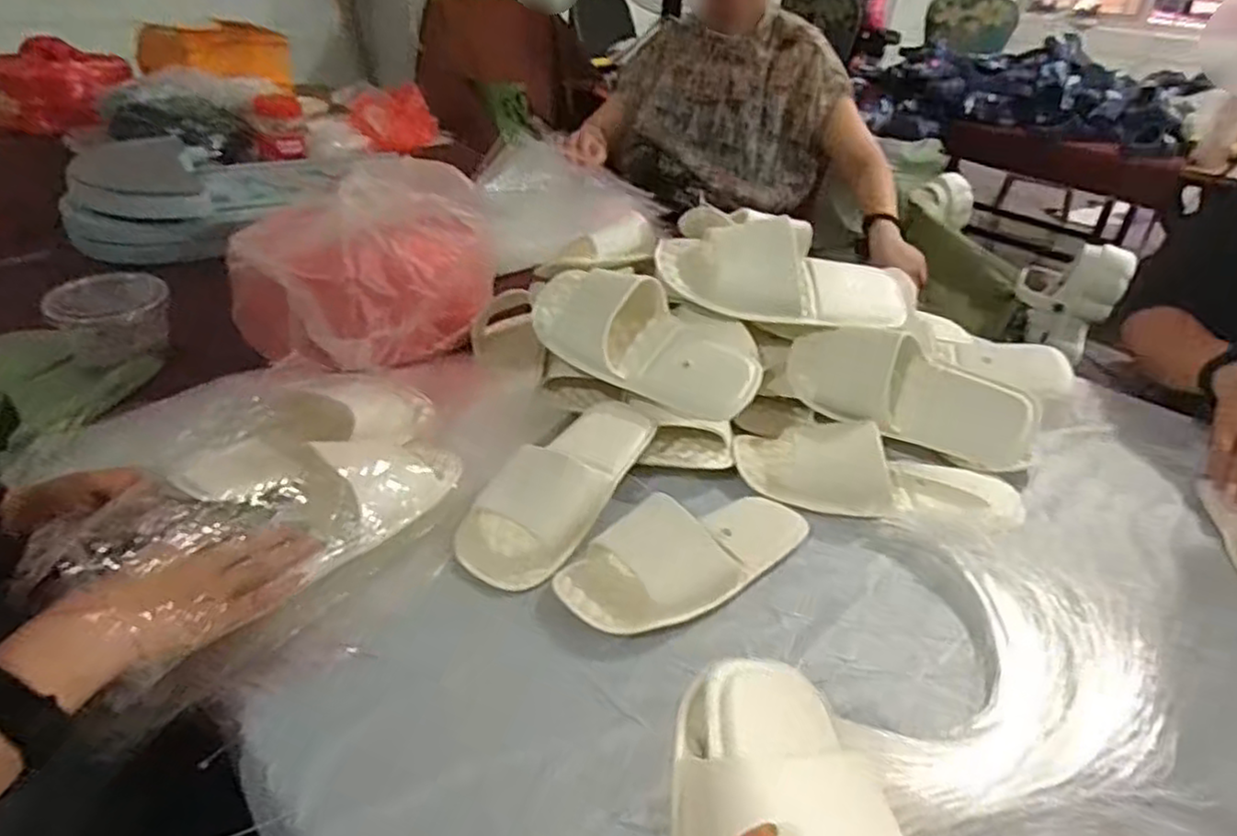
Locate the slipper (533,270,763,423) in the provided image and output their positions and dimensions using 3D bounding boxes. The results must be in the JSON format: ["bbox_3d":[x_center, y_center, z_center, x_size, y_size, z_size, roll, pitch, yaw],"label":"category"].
[{"bbox_3d":[0.024,-0.085,0.732,0.253,0.094,0.103,28,37,12],"label":"slipper"}]

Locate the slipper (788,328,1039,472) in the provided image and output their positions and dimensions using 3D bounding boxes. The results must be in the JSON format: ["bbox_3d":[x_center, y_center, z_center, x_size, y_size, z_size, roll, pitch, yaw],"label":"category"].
[{"bbox_3d":[0.291,-0.026,0.723,0.246,0.100,0.070,23,13,16],"label":"slipper"}]

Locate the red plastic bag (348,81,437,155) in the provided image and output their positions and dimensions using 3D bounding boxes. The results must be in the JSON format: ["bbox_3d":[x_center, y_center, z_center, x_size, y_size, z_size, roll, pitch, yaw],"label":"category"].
[{"bbox_3d":[-0.508,-0.685,1.656,0.185,0.104,0.115,-16,38,-30],"label":"red plastic bag"}]

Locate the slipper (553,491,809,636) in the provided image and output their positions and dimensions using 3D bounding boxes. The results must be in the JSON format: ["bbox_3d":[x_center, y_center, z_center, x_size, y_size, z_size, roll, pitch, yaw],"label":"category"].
[{"bbox_3d":[0.064,0.105,0.585,0.230,0.042,0.094,-16,38,-29],"label":"slipper"}]

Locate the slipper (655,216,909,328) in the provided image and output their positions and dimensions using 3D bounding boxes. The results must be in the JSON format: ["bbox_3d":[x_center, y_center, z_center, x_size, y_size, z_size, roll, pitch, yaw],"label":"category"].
[{"bbox_3d":[0.182,-0.159,0.774,0.280,0.088,0.111,7,32,4],"label":"slipper"}]

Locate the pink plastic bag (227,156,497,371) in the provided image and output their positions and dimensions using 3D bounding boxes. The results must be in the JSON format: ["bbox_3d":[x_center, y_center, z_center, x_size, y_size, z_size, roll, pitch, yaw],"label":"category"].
[{"bbox_3d":[-0.279,-0.176,0.817,0.215,0.190,0.238,25,38,29],"label":"pink plastic bag"}]

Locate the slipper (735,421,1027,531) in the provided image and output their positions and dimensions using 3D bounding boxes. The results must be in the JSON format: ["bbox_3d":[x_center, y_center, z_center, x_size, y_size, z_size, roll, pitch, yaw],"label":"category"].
[{"bbox_3d":[0.249,0.043,0.685,0.263,0.057,0.108,9,33,7],"label":"slipper"}]

